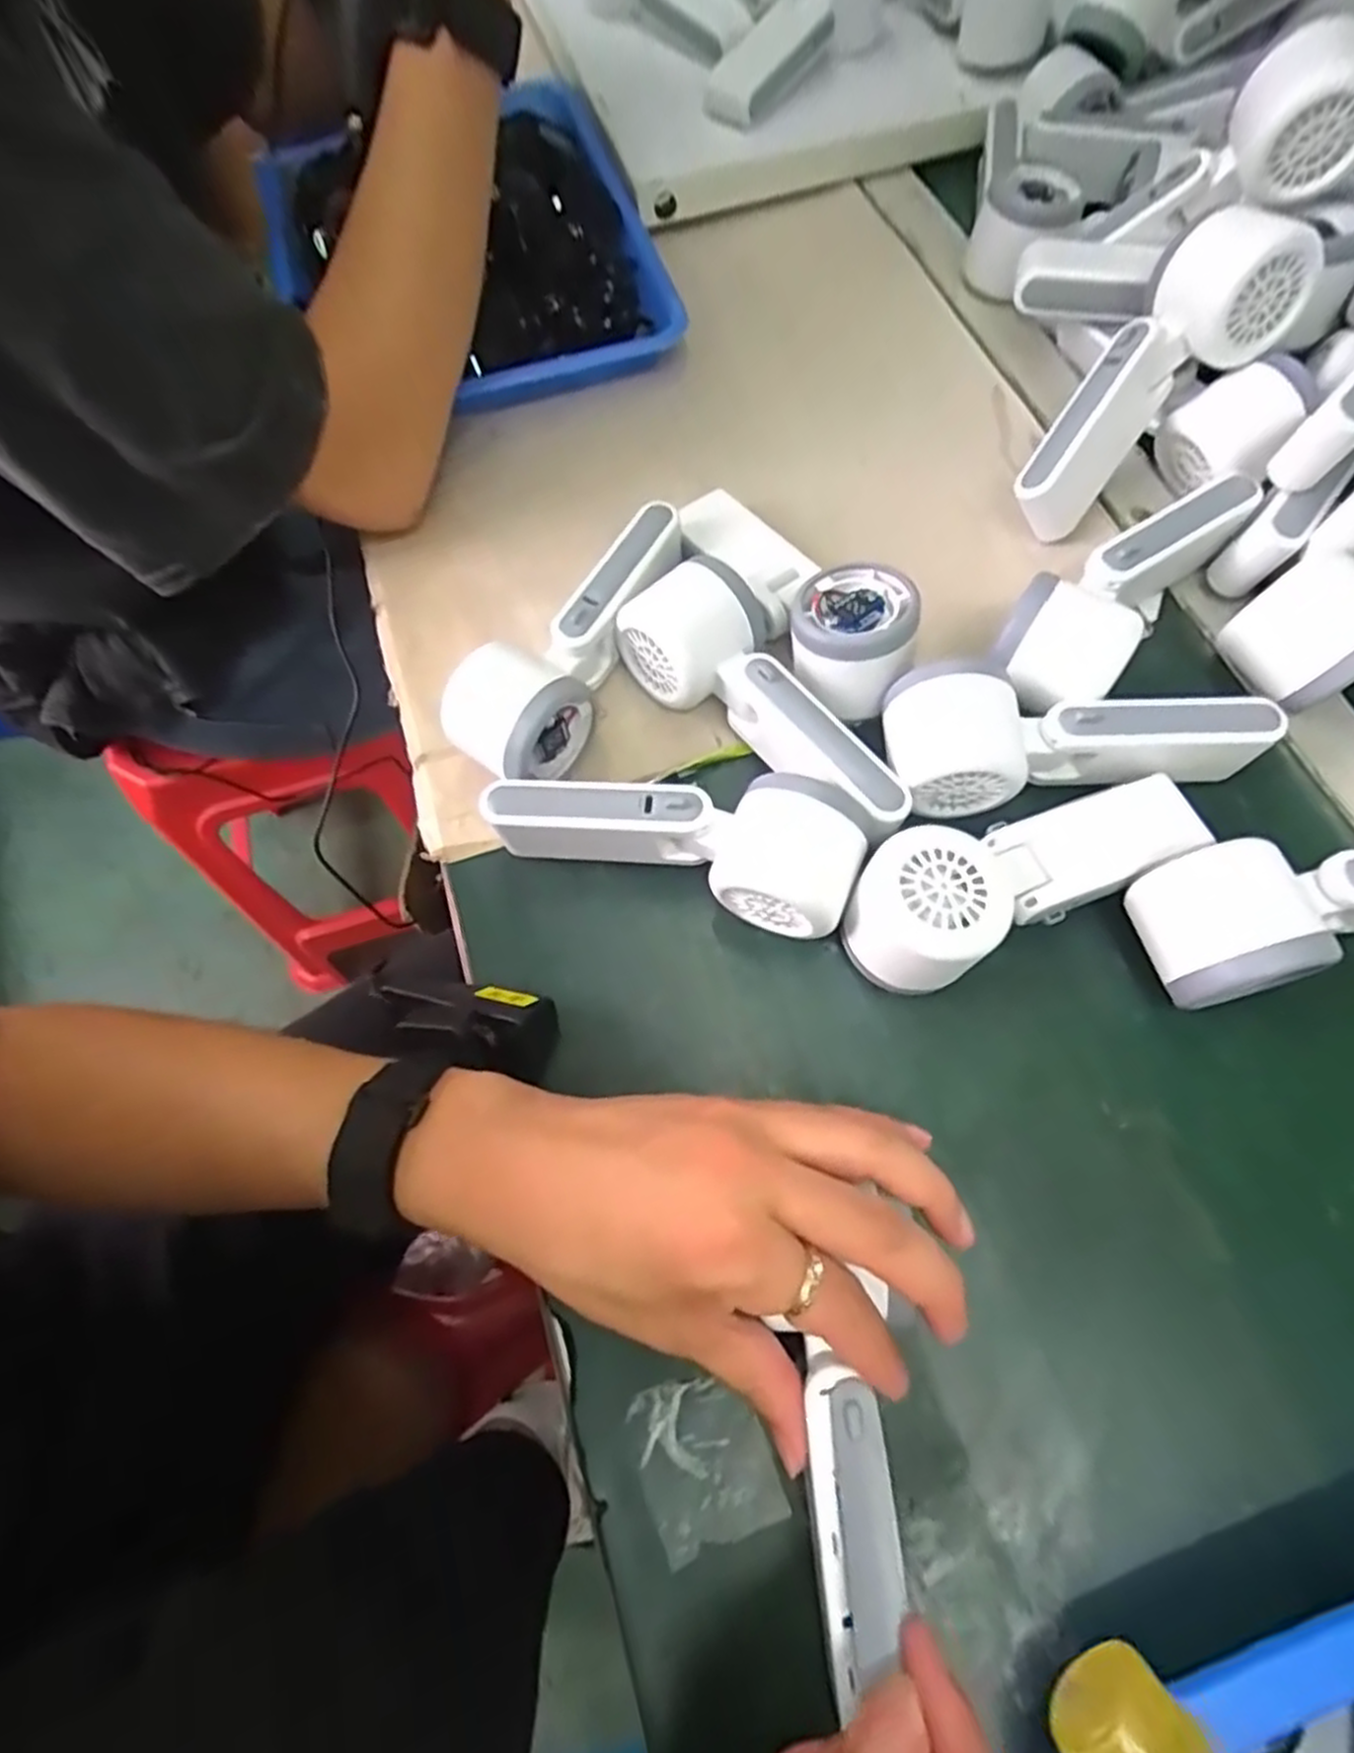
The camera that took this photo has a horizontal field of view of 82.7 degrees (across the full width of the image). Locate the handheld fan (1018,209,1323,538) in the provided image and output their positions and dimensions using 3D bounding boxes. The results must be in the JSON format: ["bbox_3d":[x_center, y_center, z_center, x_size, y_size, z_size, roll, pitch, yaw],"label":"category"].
[{"bbox_3d":[0.238,-0.247,0.390,0.166,0.046,0.069,-48,71,15],"label":"handheld fan"}]

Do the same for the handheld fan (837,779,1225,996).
[{"bbox_3d":[0.143,-0.004,0.323,0.149,0.044,0.054,-25,68,-8],"label":"handheld fan"}]

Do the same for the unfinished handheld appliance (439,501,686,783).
[{"bbox_3d":[-0.049,-0.114,0.382,0.056,0.060,0.162,27,71,13],"label":"unfinished handheld appliance"}]

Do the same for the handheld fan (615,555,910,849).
[{"bbox_3d":[0.047,-0.084,0.364,0.064,0.052,0.167,-41,71,-14],"label":"handheld fan"}]

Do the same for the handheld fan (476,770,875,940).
[{"bbox_3d":[-0.001,-0.020,0.348,0.161,0.055,0.052,17,69,9],"label":"handheld fan"}]

